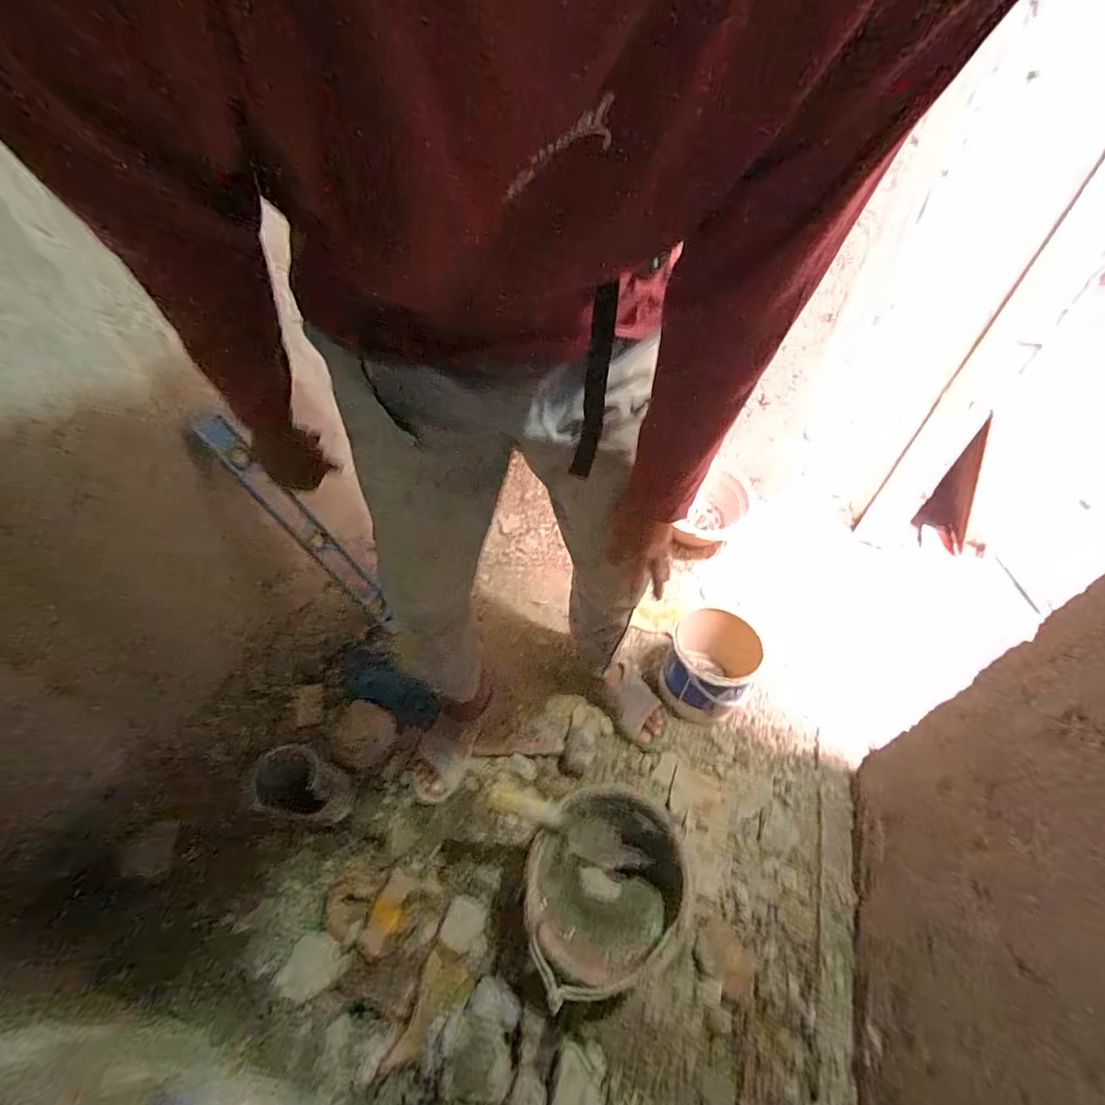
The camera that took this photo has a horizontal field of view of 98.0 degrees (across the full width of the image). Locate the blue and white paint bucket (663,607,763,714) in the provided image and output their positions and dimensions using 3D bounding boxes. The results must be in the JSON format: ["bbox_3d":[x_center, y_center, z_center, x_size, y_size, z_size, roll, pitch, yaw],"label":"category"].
[{"bbox_3d":[0.325,0.249,1.024,0.164,0.187,0.189,21,50,15],"label":"blue and white paint bucket"}]

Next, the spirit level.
[{"bbox_3d":[-0.504,-0.038,1.003,0.023,0.542,0.055,-5,42,32],"label":"spirit level"}]

